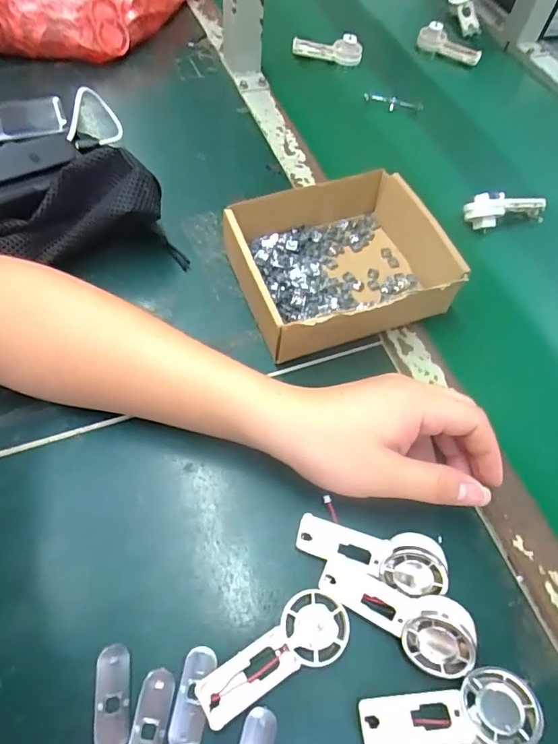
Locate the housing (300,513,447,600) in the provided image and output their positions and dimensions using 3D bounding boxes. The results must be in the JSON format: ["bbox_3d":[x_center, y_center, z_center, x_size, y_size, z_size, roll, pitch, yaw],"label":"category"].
[{"bbox_3d":[0.057,0.115,0.297,0.091,0.032,0.033,14,59,2],"label":"housing"}]

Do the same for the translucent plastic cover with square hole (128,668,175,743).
[{"bbox_3d":[-0.072,0.195,0.262,0.018,0.004,0.050,11,59,0],"label":"translucent plastic cover with square hole"}]

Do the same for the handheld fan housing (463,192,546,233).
[{"bbox_3d":[0.243,-0.173,0.502,0.096,0.041,0.023,-9,61,-23],"label":"handheld fan housing"}]

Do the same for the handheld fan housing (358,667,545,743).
[{"bbox_3d":[0.093,0.190,0.261,0.094,0.015,0.037,-8,35,6],"label":"handheld fan housing"}]

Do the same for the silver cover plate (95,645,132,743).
[{"bbox_3d":[-0.094,0.184,0.267,0.019,0.004,0.051,-5,60,-9],"label":"silver cover plate"}]

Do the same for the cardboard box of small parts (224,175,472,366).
[{"bbox_3d":[0.061,-0.102,0.418,0.190,0.053,0.147,-19,63,-16],"label":"cardboard box of small parts"}]

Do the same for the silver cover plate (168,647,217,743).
[{"bbox_3d":[-0.049,0.185,0.268,0.018,0.004,0.048,12,59,1],"label":"silver cover plate"}]

